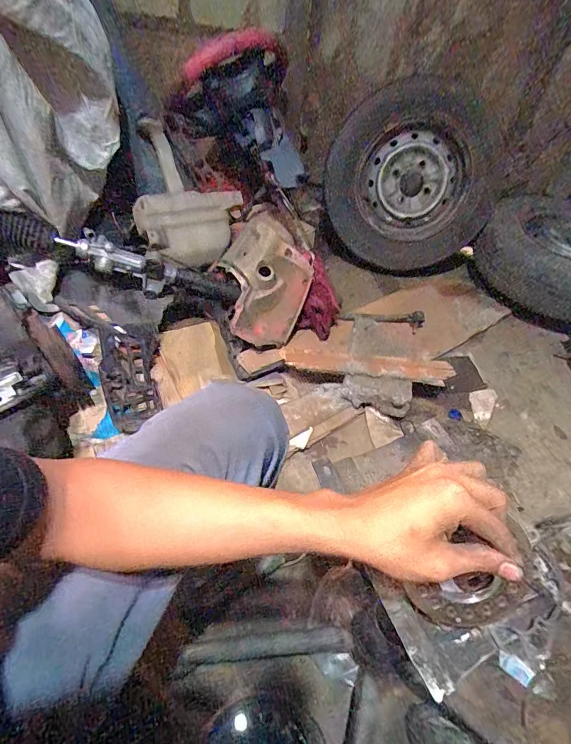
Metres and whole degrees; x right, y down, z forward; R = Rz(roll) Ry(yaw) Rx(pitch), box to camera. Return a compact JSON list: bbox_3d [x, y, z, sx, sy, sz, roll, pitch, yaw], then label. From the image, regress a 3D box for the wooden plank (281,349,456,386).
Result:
[{"bbox_3d":[0.197,-0.016,0.973,0.405,0.031,0.068,5,50,6],"label":"wooden plank"}]

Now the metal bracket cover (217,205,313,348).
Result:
[{"bbox_3d":[-0.057,-0.261,1.060,0.246,0.069,0.362,22,88,2],"label":"metal bracket cover"}]

